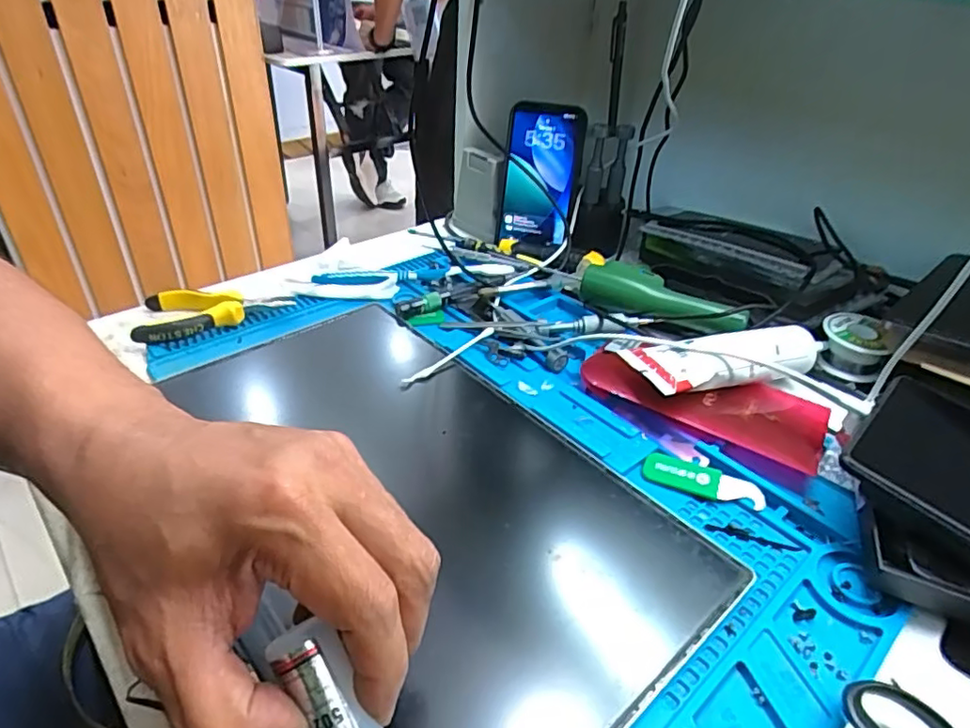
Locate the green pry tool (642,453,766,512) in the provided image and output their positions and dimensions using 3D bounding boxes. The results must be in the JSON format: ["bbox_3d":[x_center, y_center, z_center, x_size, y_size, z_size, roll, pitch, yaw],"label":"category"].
[{"bbox_3d":[0.133,0.071,0.370,0.070,0.005,0.020,17,38,19],"label":"green pry tool"}]

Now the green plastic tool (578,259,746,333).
[{"bbox_3d":[0.143,-0.055,0.494,0.129,0.024,0.037,27,48,32],"label":"green plastic tool"}]

